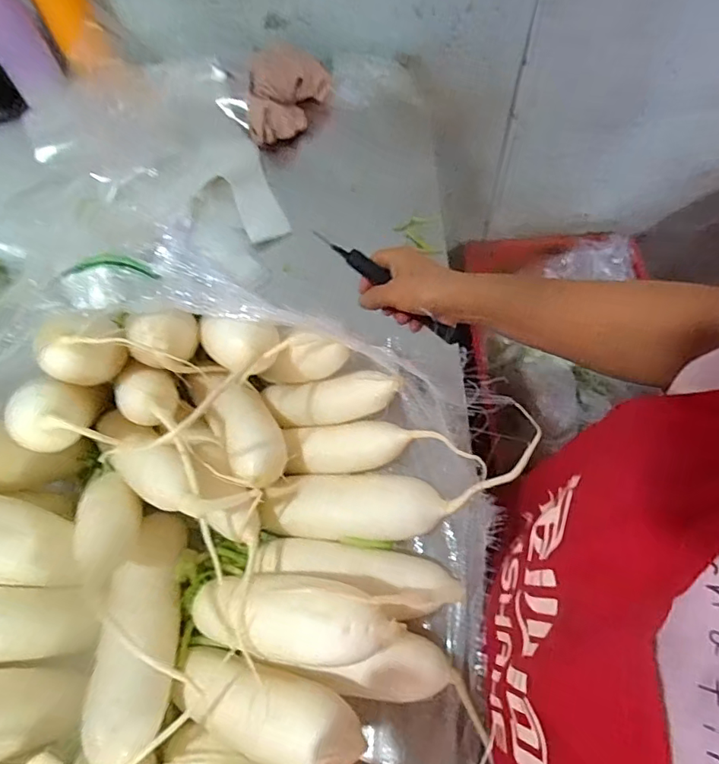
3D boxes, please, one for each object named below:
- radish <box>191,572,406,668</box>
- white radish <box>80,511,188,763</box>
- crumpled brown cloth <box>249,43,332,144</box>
[{"bbox_3d":[-0.057,0.178,0.385,0.166,0.052,0.059,-2,62,20],"label":"radish"},{"bbox_3d":[-0.172,0.197,0.403,0.056,0.047,0.182,-8,44,0],"label":"white radish"},{"bbox_3d":[-0.105,-0.436,0.765,0.119,0.034,0.146,1,84,-20],"label":"crumpled brown cloth"}]

